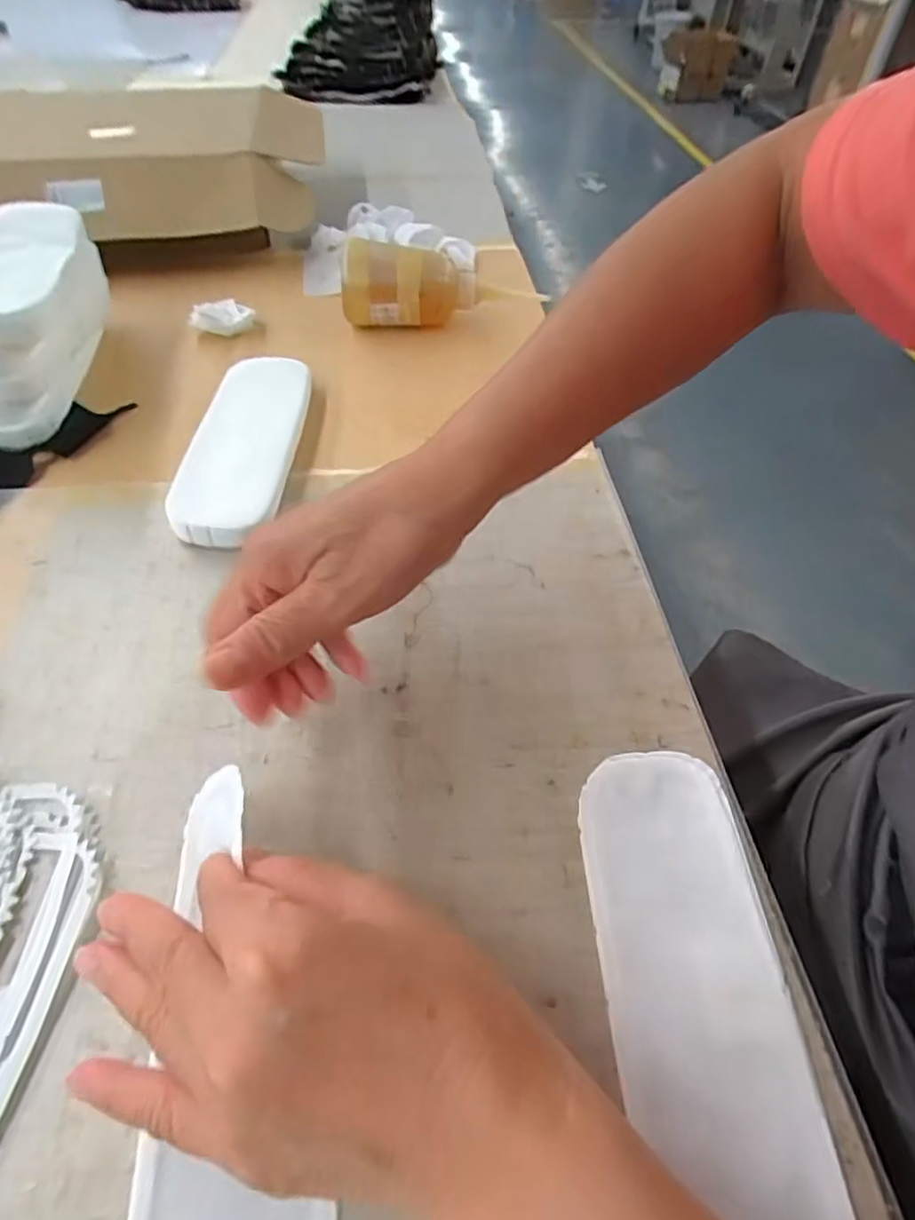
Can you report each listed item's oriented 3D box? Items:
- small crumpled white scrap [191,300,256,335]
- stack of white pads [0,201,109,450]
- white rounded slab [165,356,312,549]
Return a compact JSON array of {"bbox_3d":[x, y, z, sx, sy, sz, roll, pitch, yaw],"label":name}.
[{"bbox_3d":[-0.207,-0.259,0.551,0.051,0.021,0.029,-13,53,-11],"label":"small crumpled white scrap"},{"bbox_3d":[-0.324,-0.217,0.474,0.092,0.100,0.182,-8,52,-7],"label":"stack of white pads"},{"bbox_3d":[-0.143,-0.116,0.434,0.063,0.033,0.175,4,51,2],"label":"white rounded slab"}]

